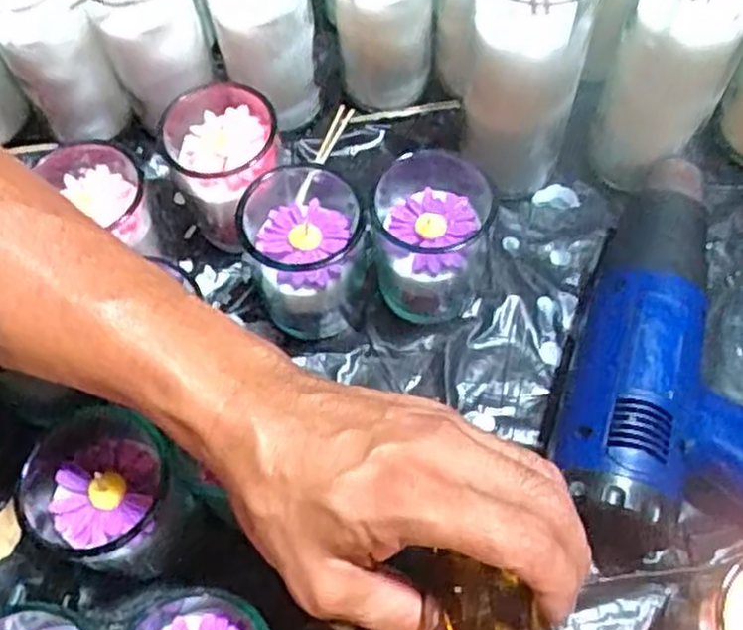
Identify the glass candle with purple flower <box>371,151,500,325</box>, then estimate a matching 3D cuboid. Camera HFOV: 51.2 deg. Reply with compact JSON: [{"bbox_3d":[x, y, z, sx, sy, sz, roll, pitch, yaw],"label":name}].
[{"bbox_3d":[0.039,-0.047,0.482,0.073,0.086,0.068,-1,64,1],"label":"glass candle with purple flower"}]

